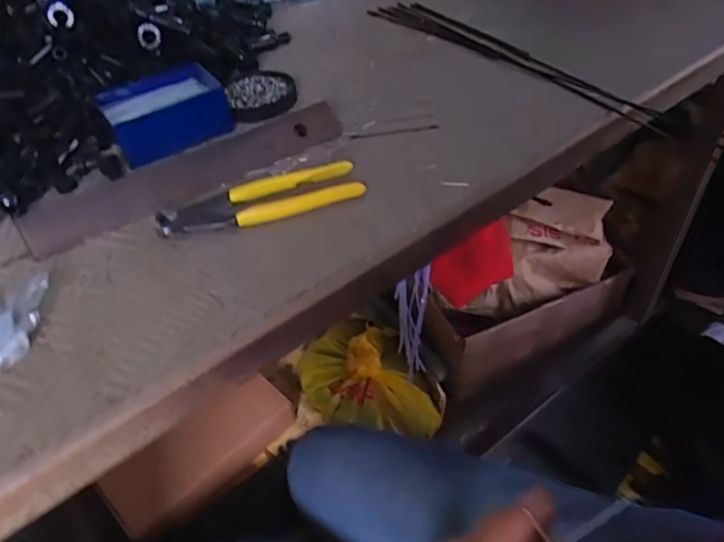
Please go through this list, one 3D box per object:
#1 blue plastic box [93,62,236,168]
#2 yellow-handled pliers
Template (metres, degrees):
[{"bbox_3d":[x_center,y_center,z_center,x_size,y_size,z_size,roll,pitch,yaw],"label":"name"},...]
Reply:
[{"bbox_3d":[-0.198,-0.160,0.544,0.112,0.041,0.092,-27,49,-18],"label":"blue plastic box"},{"bbox_3d":[-0.084,-0.059,0.447,0.166,0.011,0.047,-15,47,-8],"label":"yellow-handled pliers"}]

